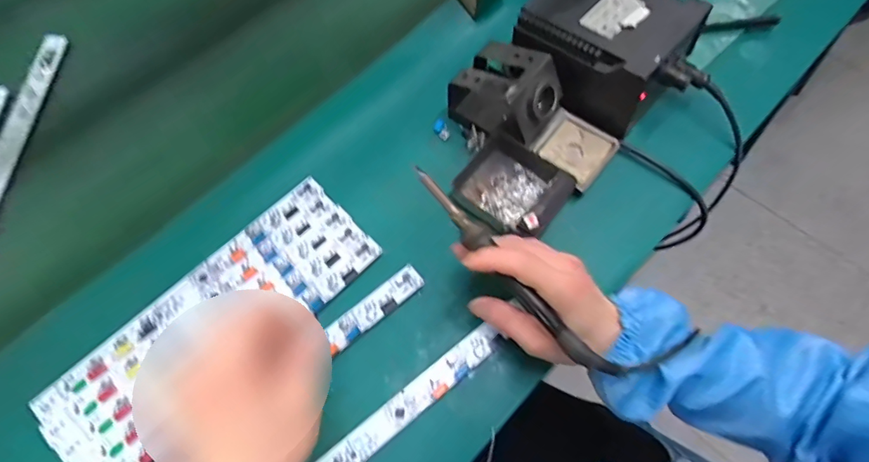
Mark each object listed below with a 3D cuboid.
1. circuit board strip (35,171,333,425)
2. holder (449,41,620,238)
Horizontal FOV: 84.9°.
[{"bbox_3d":[-0.216,0.050,0.419,0.287,0.005,0.027,-42,71,-16],"label":"circuit board strip"},{"bbox_3d":[0.074,-0.087,0.446,0.153,0.075,0.149,39,72,17],"label":"holder"}]

